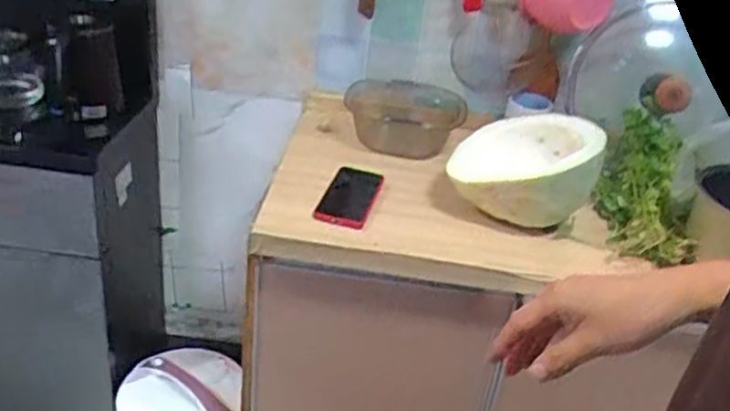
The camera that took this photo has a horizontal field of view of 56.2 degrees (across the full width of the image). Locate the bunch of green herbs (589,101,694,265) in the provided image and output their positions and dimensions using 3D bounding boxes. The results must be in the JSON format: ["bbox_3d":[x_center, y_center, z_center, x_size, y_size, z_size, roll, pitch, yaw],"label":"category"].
[{"bbox_3d":[0.450,-0.027,1.129,0.120,0.092,0.335,11,44,8],"label":"bunch of green herbs"}]

